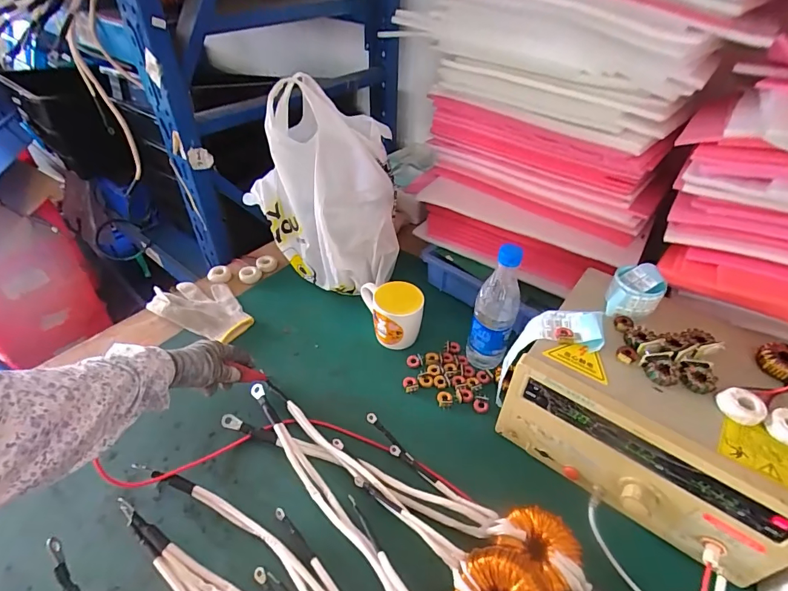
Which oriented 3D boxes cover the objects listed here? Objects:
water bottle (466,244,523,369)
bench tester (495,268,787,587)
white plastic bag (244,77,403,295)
[{"bbox_3d":[0.157,0.021,0.654,0.062,0.222,0.055,14,45,14],"label":"water bottle"},{"bbox_3d":[0.350,0.140,0.565,0.315,0.170,0.278,29,50,27],"label":"bench tester"},{"bbox_3d":[-0.124,-0.163,0.758,0.246,0.337,0.189,-7,44,-8],"label":"white plastic bag"}]

